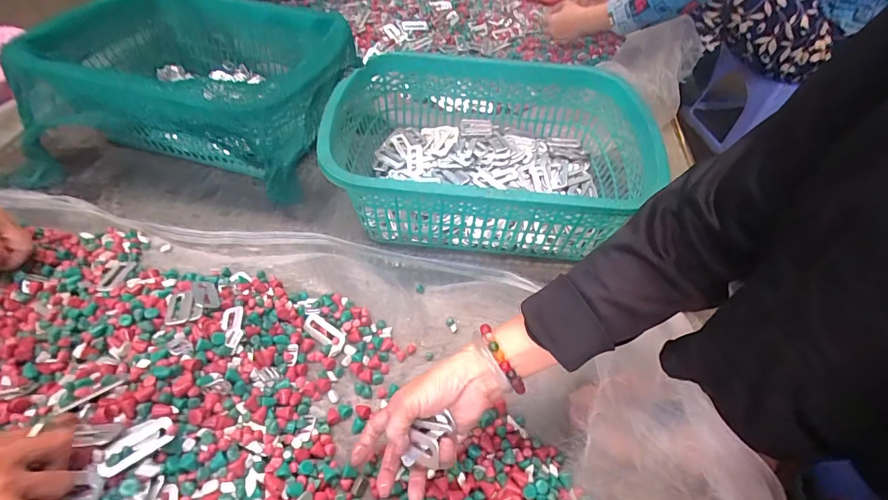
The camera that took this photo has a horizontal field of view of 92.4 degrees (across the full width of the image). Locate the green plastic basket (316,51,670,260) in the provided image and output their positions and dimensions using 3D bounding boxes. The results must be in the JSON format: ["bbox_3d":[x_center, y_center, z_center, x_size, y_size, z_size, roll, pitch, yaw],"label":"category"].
[{"bbox_3d":[0.073,-0.162,0.677,0.453,0.160,0.402,5,50,-2],"label":"green plastic basket"}]

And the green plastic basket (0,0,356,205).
[{"bbox_3d":[-0.390,-0.264,0.684,0.415,0.219,0.318,12,50,4],"label":"green plastic basket"}]

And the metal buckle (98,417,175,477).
[{"bbox_3d":[-0.271,0.171,0.375,0.029,0.008,0.058,43,45,18],"label":"metal buckle"}]

